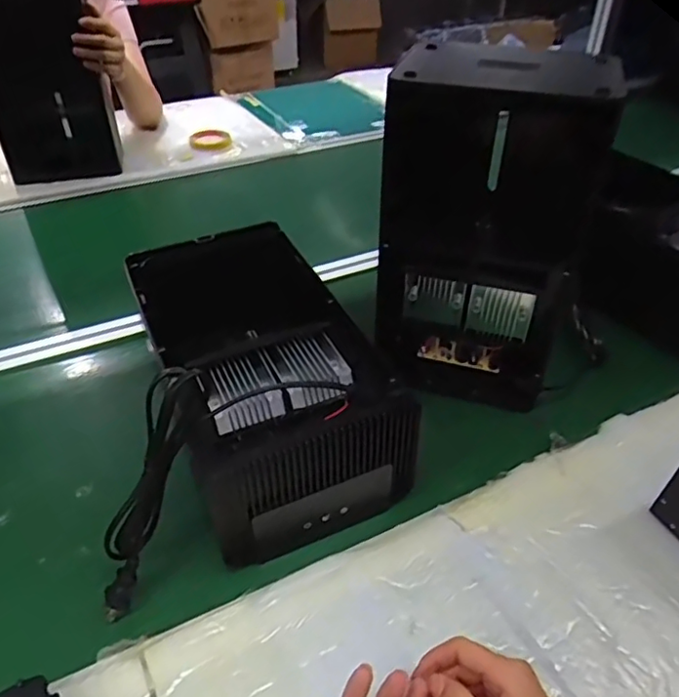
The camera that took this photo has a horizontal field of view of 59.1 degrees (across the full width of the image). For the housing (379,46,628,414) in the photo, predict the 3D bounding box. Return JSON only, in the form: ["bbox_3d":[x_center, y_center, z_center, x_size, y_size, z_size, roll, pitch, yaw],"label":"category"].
[{"bbox_3d":[0.176,-0.160,0.690,0.195,0.326,0.254,14,44,14],"label":"housing"}]

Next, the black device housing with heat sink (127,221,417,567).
[{"bbox_3d":[-0.084,0.016,0.628,0.189,0.130,0.350,-17,46,-19],"label":"black device housing with heat sink"}]

